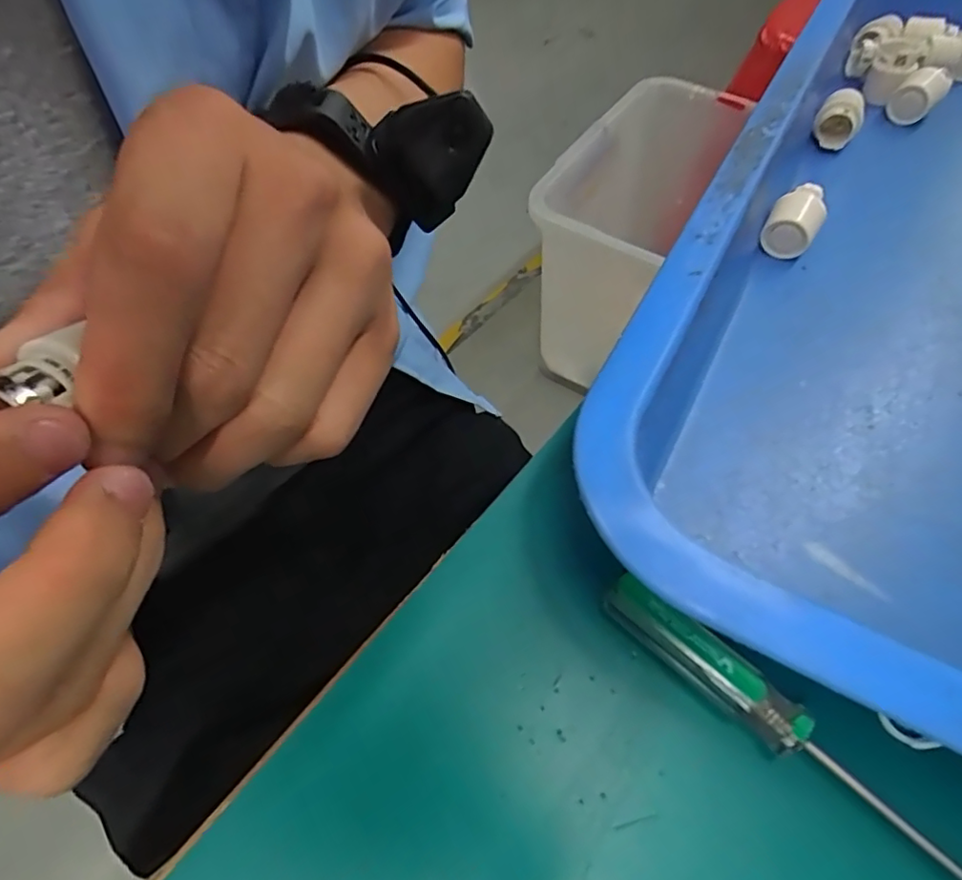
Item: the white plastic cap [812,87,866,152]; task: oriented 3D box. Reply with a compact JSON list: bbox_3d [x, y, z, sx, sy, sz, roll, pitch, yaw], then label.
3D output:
[{"bbox_3d":[0.184,-0.167,0.290,0.020,0.018,0.032,21,60,13],"label":"white plastic cap"}]

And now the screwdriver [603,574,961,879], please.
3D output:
[{"bbox_3d":[0.080,0.075,0.140,0.114,0.014,0.012,36,64,20],"label":"screwdriver"}]

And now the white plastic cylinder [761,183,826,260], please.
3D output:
[{"bbox_3d":[0.135,-0.093,0.244,0.019,0.022,0.027,30,62,17],"label":"white plastic cylinder"}]

